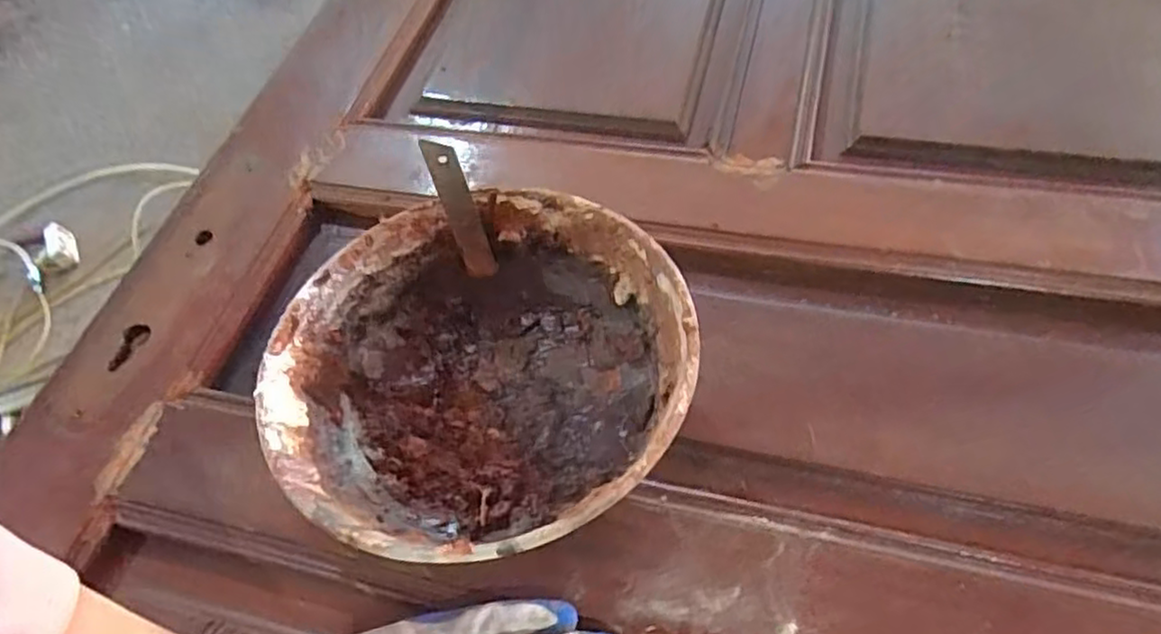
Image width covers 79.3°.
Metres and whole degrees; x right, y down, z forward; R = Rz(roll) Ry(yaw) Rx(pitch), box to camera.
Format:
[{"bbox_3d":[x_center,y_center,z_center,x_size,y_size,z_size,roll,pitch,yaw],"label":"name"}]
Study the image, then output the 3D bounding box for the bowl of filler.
[{"bbox_3d":[-0.051,0.033,0.365,0.204,0.085,0.198,0,50,0],"label":"bowl of filler"}]

